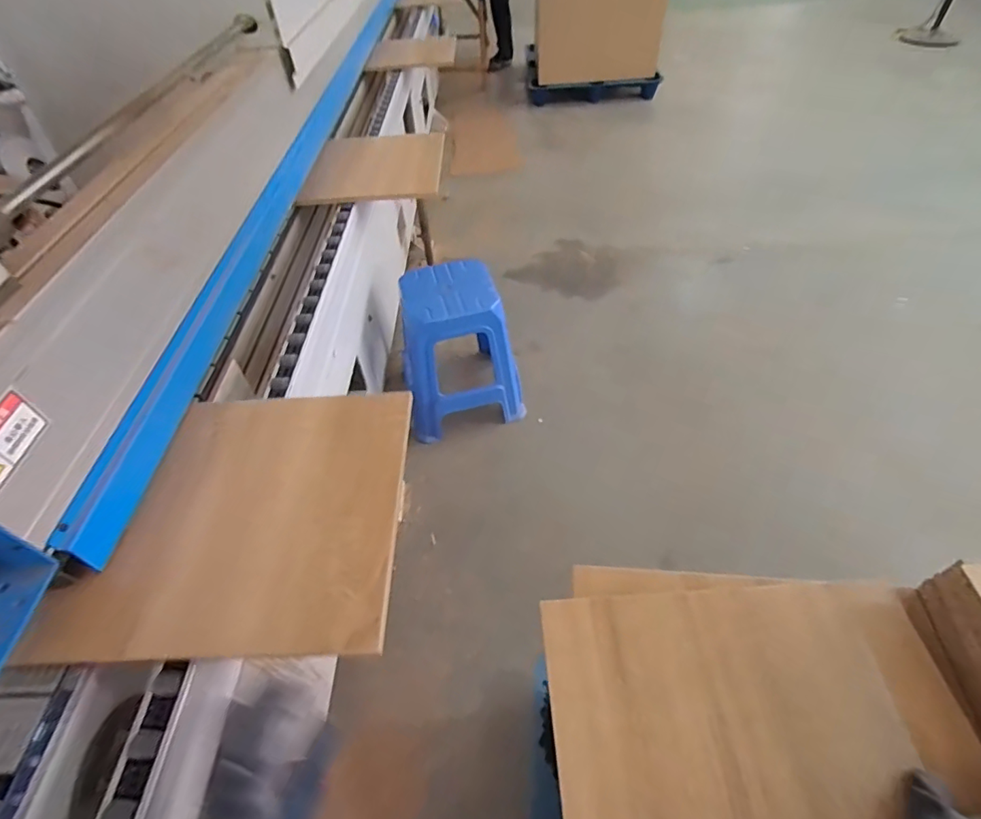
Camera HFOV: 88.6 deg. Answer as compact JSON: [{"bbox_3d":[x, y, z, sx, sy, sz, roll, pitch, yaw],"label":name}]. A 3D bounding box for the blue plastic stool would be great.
[{"bbox_3d":[-0.127,-0.199,1.683,0.371,0.442,0.361,-17,50,-9],"label":"blue plastic stool"}]

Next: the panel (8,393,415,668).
[{"bbox_3d":[-0.271,0.112,0.582,0.333,0.019,0.330,0,49,0],"label":"panel"}]

